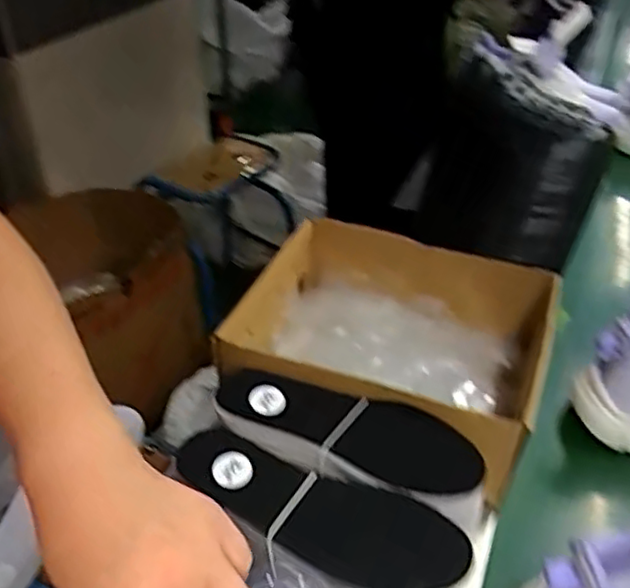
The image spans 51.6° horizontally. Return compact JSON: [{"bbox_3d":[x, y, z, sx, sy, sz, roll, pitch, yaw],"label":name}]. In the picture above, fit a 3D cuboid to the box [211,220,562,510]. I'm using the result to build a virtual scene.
[{"bbox_3d":[0.065,0.042,0.613,0.271,0.097,0.219,14,38,16],"label":"box"}]

